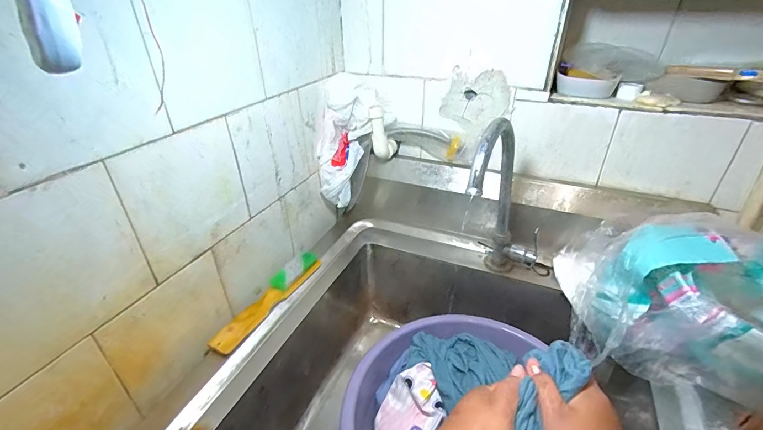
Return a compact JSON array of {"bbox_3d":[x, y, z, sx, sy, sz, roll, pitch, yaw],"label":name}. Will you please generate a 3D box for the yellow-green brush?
[{"bbox_3d":[-0.165,0.121,0.540,0.034,0.032,0.199,15,35,25],"label":"yellow-green brush"}]

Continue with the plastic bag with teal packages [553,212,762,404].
[{"bbox_3d":[0.389,0.108,0.461,0.299,0.173,0.175,15,35,25],"label":"plastic bag with teal packages"}]

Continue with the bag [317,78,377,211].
[{"bbox_3d":[-0.069,-0.125,0.653,0.067,0.221,0.074,15,11,25],"label":"bag"}]

